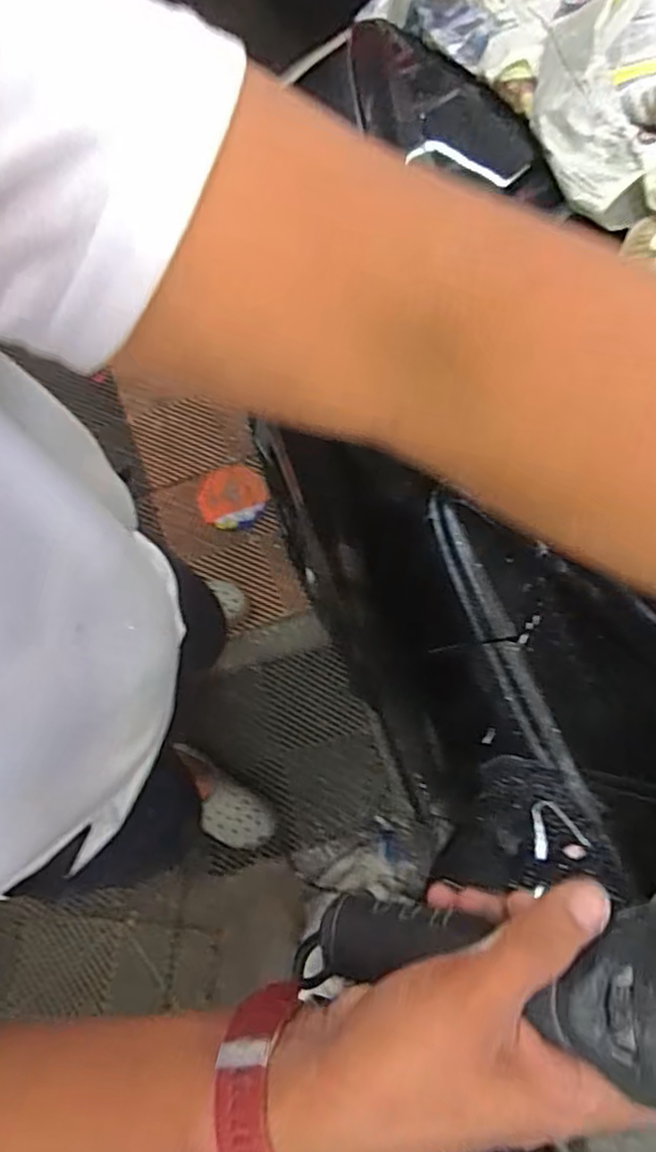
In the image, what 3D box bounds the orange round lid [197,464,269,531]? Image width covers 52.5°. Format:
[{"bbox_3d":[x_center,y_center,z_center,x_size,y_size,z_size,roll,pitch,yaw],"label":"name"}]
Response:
[{"bbox_3d":[-0.230,-0.187,1.600,0.160,0.031,0.152,0,74,-1],"label":"orange round lid"}]

